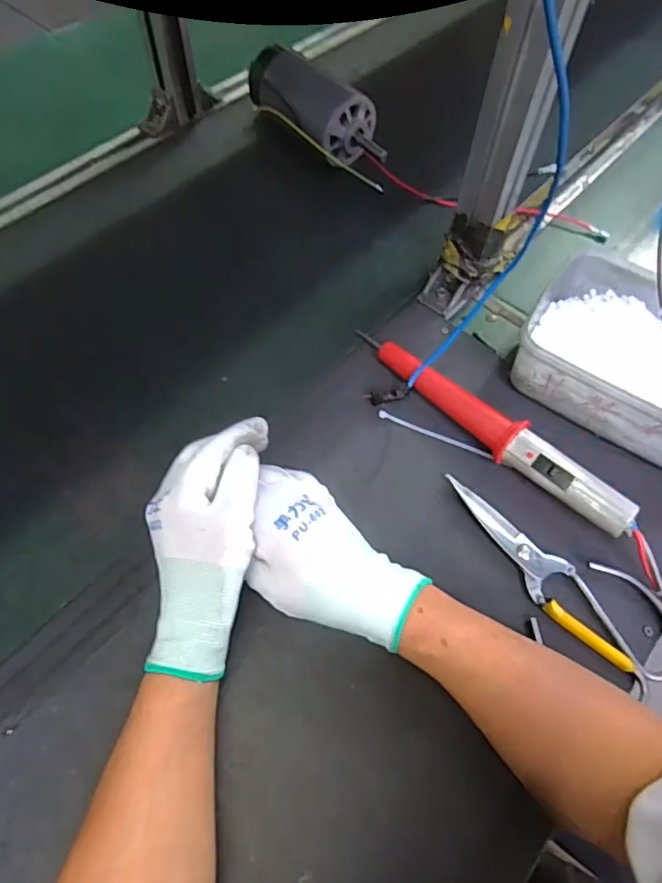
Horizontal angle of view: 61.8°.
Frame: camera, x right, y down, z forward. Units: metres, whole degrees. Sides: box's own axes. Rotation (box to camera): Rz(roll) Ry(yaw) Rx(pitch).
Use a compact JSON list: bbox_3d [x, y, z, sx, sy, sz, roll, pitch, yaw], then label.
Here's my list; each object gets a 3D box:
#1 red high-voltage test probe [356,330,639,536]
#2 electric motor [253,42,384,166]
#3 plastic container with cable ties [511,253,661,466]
[{"bbox_3d":[0.130,-0.014,0.475,0.034,0.042,0.267,-39,72,-22],"label":"red high-voltage test probe"},{"bbox_3d":[-0.014,-0.400,0.671,0.066,0.079,0.205,-38,71,-21],"label":"electric motor"},{"bbox_3d":[0.287,-0.063,0.493,0.226,0.073,0.163,29,63,11],"label":"plastic container with cable ties"}]

